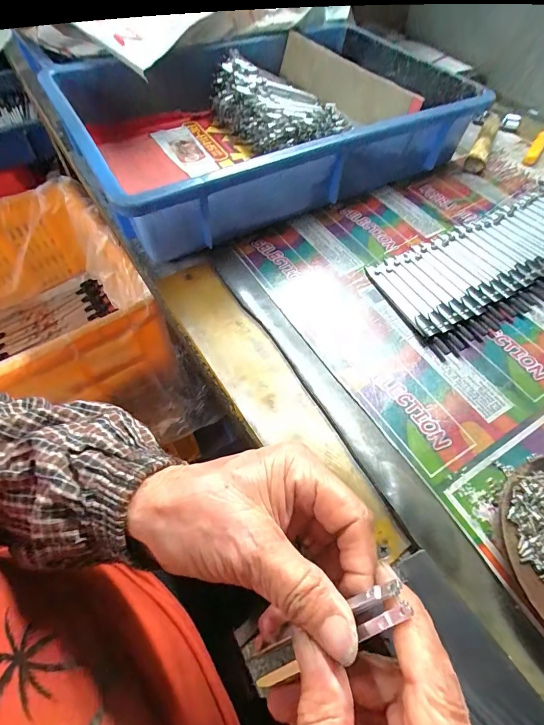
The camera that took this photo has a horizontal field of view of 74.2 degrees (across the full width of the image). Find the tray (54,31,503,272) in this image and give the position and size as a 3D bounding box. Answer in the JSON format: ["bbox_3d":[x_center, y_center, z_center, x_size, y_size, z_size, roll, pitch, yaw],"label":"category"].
[{"bbox_3d":[-0.005,-0.289,0.429,0.411,0.089,0.291,-26,61,-18],"label":"tray"}]

